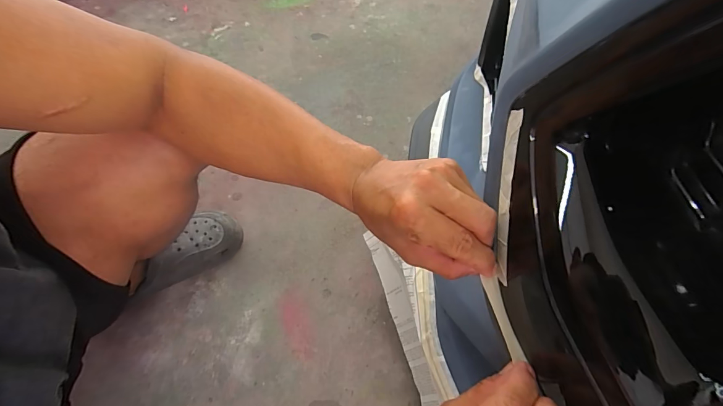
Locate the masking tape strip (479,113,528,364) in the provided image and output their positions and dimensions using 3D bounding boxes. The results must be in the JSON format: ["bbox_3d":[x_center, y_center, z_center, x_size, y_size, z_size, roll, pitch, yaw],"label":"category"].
[{"bbox_3d":[0.103,0.024,0.259,0.022,0.022,0.172,0,94,-2],"label":"masking tape strip"}]

